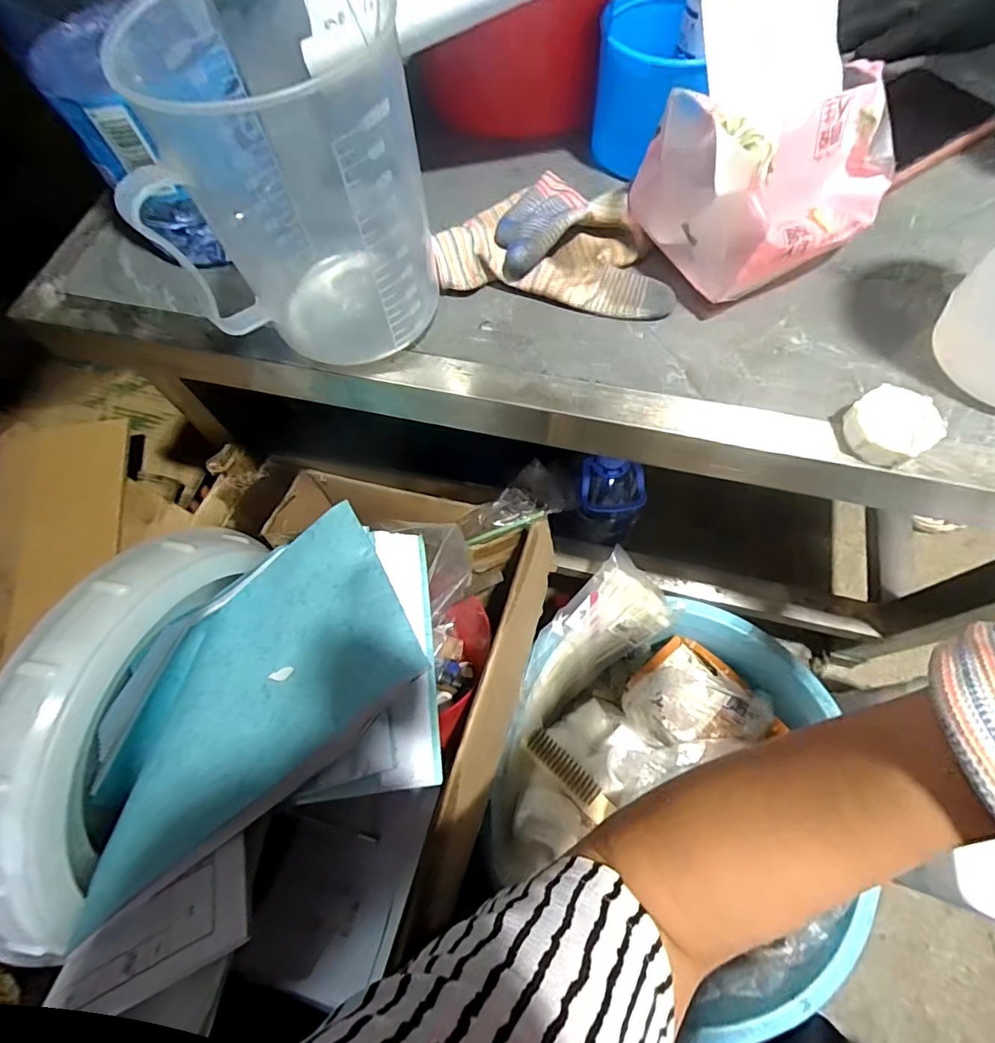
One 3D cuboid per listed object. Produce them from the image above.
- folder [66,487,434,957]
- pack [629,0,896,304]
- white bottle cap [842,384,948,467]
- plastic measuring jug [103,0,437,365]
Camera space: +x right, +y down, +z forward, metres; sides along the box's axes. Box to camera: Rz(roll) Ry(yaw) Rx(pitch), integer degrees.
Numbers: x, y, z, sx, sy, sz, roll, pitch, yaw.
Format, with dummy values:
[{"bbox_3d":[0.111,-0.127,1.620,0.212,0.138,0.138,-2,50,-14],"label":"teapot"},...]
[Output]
[{"bbox_3d":[-0.198,0.127,0.403,0.277,0.018,0.202,-40,44,-1],"label":"folder"},{"bbox_3d":[0.152,-0.202,0.280,0.119,0.113,0.104,-30,70,-12],"label":"pack"},{"bbox_3d":[0.199,-0.048,0.263,0.038,0.019,0.037,0,67,0],"label":"white bottle cap"},{"bbox_3d":[-0.098,-0.165,0.271,0.117,0.121,0.118,-10,67,-5],"label":"plastic measuring jug"}]

